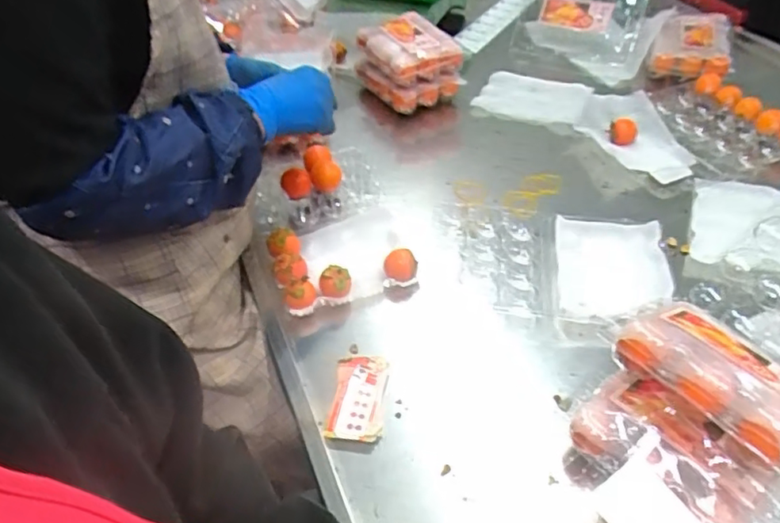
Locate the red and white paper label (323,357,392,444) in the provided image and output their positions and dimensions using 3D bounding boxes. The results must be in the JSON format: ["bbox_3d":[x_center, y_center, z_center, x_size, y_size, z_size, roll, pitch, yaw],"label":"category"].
[{"bbox_3d":[-0.034,0.153,0.657,0.058,0.020,0.103,4,46,7],"label":"red and white paper label"}]

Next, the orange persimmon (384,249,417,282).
[{"bbox_3d":[0.014,0.006,0.774,0.042,0.030,0.041,-5,46,-1],"label":"orange persimmon"}]

